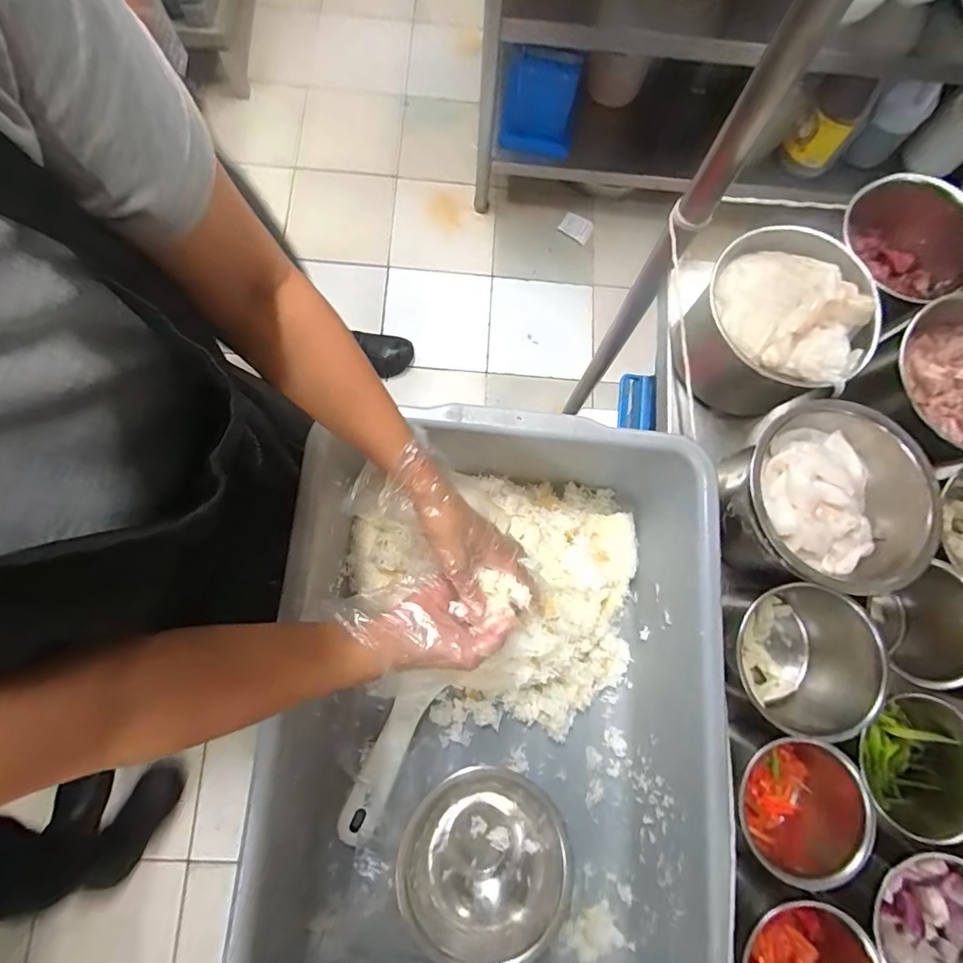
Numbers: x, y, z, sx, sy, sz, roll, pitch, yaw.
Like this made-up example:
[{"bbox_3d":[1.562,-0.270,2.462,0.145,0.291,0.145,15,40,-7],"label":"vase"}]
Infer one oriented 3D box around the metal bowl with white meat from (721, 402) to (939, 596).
[{"bbox_3d":[0.320,0.019,0.469,0.153,0.139,0.156,0,78,-1],"label":"metal bowl with white meat"}]

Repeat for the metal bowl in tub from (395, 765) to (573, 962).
[{"bbox_3d":[0.001,0.394,0.514,0.163,0.081,0.163,0,78,-1],"label":"metal bowl in tub"}]

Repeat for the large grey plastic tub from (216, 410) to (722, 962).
[{"bbox_3d":[0.008,0.244,0.515,0.394,0.185,0.589,4,78,0],"label":"large grey plastic tub"}]

